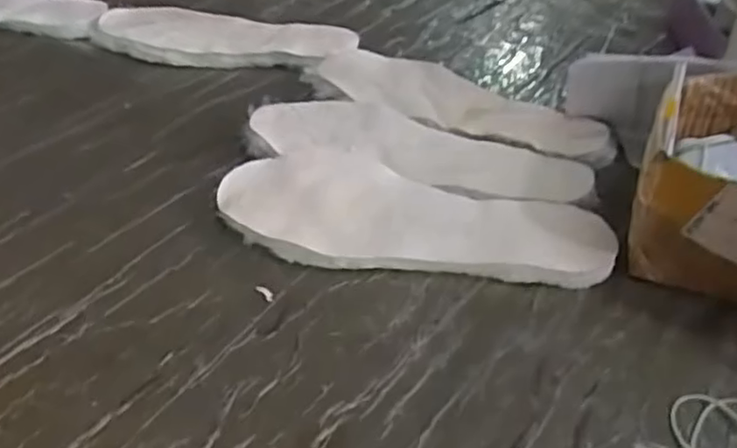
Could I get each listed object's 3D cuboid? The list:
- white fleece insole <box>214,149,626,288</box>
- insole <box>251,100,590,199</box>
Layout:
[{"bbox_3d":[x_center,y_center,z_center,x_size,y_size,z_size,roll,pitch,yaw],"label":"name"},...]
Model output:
[{"bbox_3d":[0.024,-0.001,0.457,0.259,0.023,0.096,10,40,14],"label":"white fleece insole"},{"bbox_3d":[0.033,-0.060,0.520,0.259,0.006,0.085,13,41,17],"label":"insole"}]

